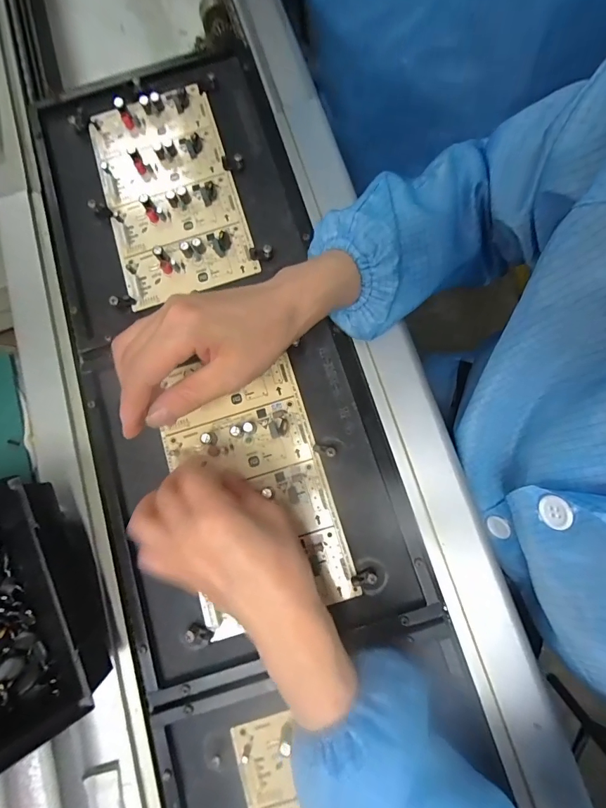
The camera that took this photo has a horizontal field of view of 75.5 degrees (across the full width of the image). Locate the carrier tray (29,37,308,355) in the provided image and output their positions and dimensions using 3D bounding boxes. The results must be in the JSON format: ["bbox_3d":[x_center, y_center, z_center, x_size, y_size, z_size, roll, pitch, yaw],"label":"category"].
[{"bbox_3d":[-0.133,-0.217,0.380,0.227,0.016,0.261,-17,79,-2],"label":"carrier tray"}]

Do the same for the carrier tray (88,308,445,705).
[{"bbox_3d":[-0.039,0.069,0.325,0.236,0.017,0.262,-16,79,-2],"label":"carrier tray"}]

